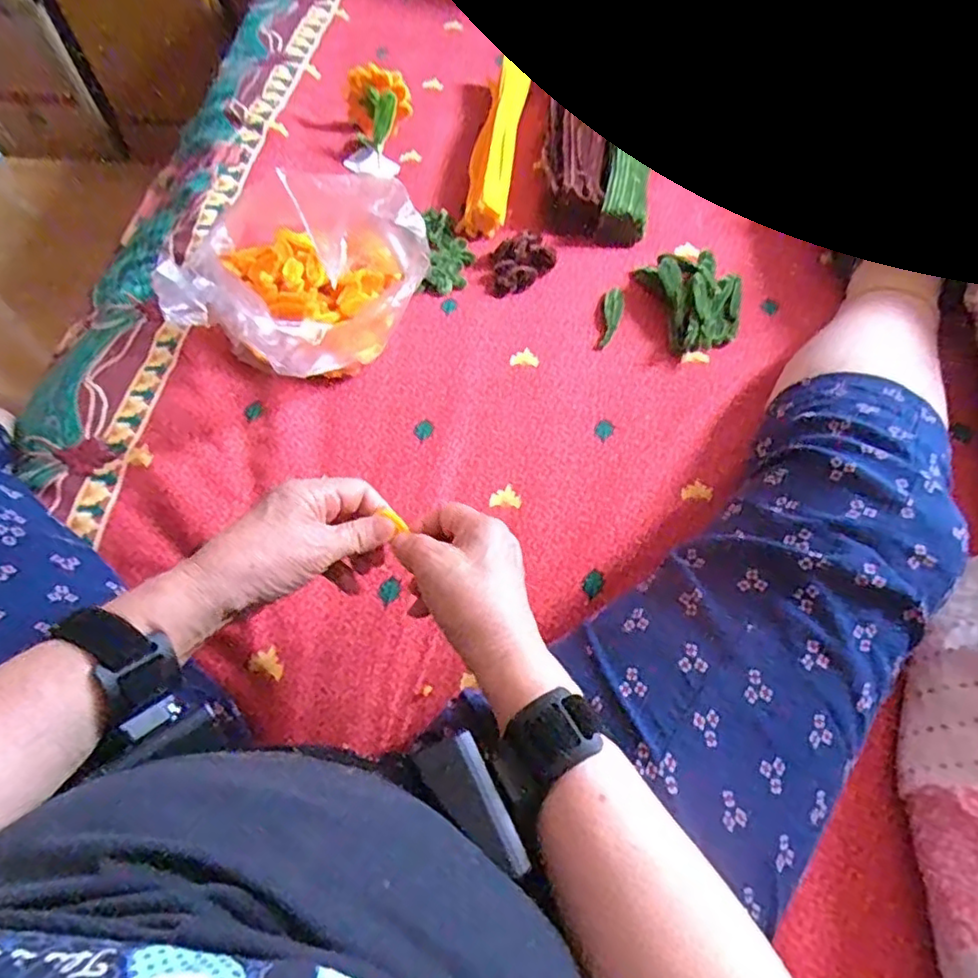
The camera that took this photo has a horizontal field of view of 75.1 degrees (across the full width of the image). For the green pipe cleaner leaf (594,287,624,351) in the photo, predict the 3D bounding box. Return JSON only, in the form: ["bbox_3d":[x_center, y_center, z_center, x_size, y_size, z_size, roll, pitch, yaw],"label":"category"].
[{"bbox_3d":[0.121,-0.172,0.633,0.022,0.004,0.080,12,61,8],"label":"green pipe cleaner leaf"}]

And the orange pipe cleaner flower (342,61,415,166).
[{"bbox_3d":[-0.129,-0.446,0.752,0.077,0.070,0.107,-10,63,-5],"label":"orange pipe cleaner flower"}]

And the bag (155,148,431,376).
[{"bbox_3d":[-0.167,-0.176,0.564,0.170,0.149,0.184,19,62,12],"label":"bag"}]

